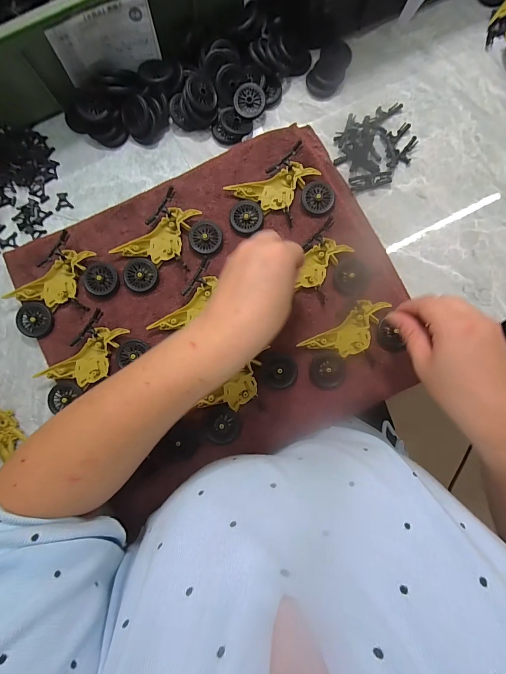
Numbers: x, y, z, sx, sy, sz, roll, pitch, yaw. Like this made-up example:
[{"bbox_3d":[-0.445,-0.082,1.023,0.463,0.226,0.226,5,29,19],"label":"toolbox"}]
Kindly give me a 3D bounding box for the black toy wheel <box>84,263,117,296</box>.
[{"bbox_3d":[-0.170,-0.065,0.350,0.036,0.005,0.035,30,85,3],"label":"black toy wheel"}]

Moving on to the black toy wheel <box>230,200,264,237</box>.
[{"bbox_3d":[-0.009,-0.137,0.361,0.037,0.008,0.038,0,84,0],"label":"black toy wheel"}]

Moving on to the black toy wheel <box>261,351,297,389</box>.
[{"bbox_3d":[0.028,0.035,0.338,0.038,0.006,0.038,0,84,0],"label":"black toy wheel"}]

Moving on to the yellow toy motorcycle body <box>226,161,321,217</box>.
[{"bbox_3d":[0.027,-0.169,0.363,0.100,0.009,0.044,-21,84,-2],"label":"yellow toy motorcycle body"}]

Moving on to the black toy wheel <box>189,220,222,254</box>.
[{"bbox_3d":[-0.053,-0.112,0.355,0.035,0.007,0.034,0,84,0],"label":"black toy wheel"}]

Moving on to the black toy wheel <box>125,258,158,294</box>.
[{"bbox_3d":[-0.126,-0.069,0.352,0.036,0.007,0.036,0,84,0],"label":"black toy wheel"}]

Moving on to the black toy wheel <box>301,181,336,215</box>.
[{"bbox_3d":[0.074,-0.159,0.360,0.036,0.009,0.038,0,84,0],"label":"black toy wheel"}]

